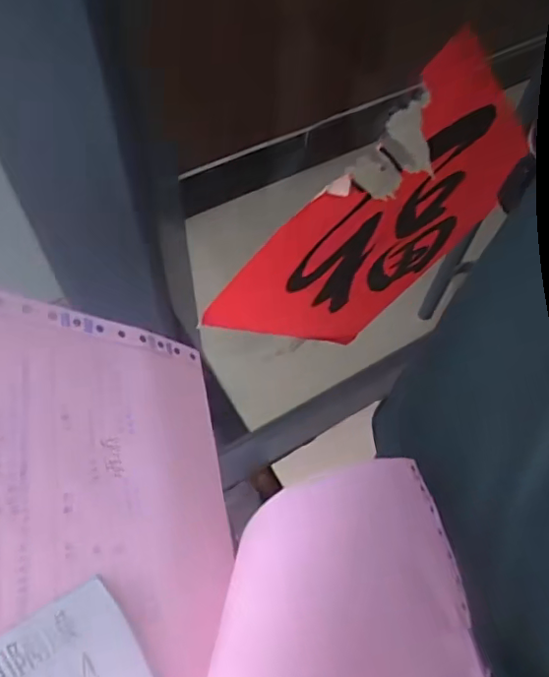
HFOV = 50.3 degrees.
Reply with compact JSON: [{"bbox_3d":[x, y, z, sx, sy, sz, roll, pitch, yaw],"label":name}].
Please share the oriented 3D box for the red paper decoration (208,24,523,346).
[{"bbox_3d":[0.163,-0.155,0.845,0.446,0.414,0.010,-46,64,22],"label":"red paper decoration"}]

